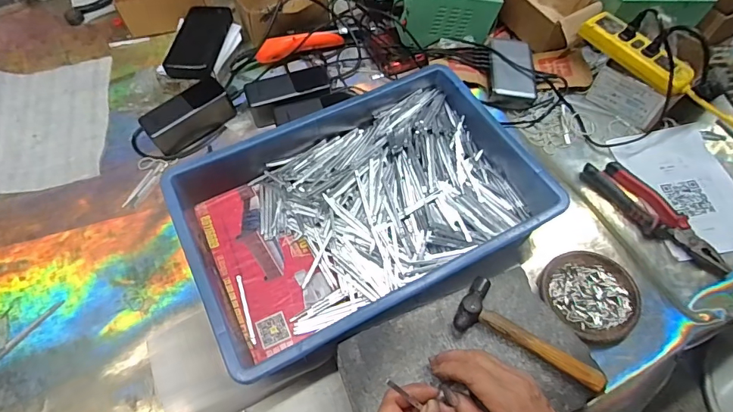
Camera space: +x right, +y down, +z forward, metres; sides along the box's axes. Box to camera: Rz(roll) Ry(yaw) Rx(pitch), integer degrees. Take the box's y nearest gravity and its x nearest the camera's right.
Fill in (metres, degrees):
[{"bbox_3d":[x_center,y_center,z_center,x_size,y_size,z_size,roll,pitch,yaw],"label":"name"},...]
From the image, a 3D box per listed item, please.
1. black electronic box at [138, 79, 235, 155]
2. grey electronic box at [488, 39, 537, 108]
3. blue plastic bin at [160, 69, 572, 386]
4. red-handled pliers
[{"bbox_3d":[-0.273,-0.137,0.671,0.128,0.047,0.060,-38,66,-20],"label":"black electronic box"},{"bbox_3d":[0.246,-0.230,0.737,0.075,0.029,0.132,3,59,2],"label":"grey electronic box"},{"bbox_3d":[-0.007,-0.005,0.566,0.428,0.077,0.293,-25,62,-14],"label":"blue plastic bin"},{"bbox_3d":[0.409,0.010,0.615,0.061,0.017,0.215,-35,65,-19],"label":"red-handled pliers"}]

